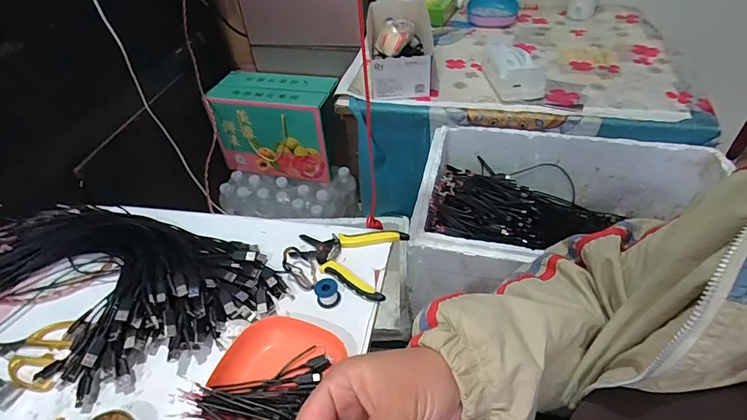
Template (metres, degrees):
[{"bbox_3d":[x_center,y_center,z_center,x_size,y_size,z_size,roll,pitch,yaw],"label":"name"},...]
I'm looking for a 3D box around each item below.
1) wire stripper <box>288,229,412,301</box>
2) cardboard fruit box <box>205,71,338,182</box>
[{"bbox_3d":[-0.040,0.064,0.597,0.151,0.018,0.116,12,46,16],"label":"wire stripper"},{"bbox_3d":[-0.259,-0.237,1.180,0.317,0.233,0.153,8,45,12],"label":"cardboard fruit box"}]

